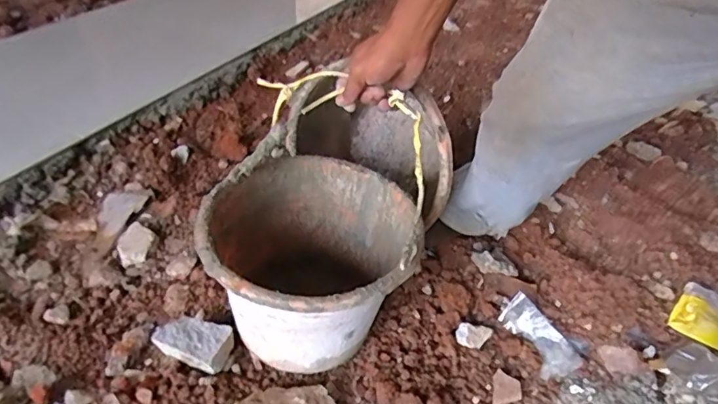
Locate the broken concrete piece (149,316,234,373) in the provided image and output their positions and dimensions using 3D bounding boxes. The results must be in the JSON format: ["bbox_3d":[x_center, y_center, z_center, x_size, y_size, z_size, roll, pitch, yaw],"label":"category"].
[{"bbox_3d":[-0.223,0.189,0.720,0.090,0.047,0.063,13,38,11],"label":"broken concrete piece"}]

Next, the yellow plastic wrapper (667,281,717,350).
[{"bbox_3d":[0.549,0.185,0.778,0.146,0.034,0.098,27,43,28],"label":"yellow plastic wrapper"}]

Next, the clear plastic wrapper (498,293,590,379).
[{"bbox_3d":[0.278,0.193,0.780,0.084,0.042,0.122,-13,40,-21],"label":"clear plastic wrapper"}]

